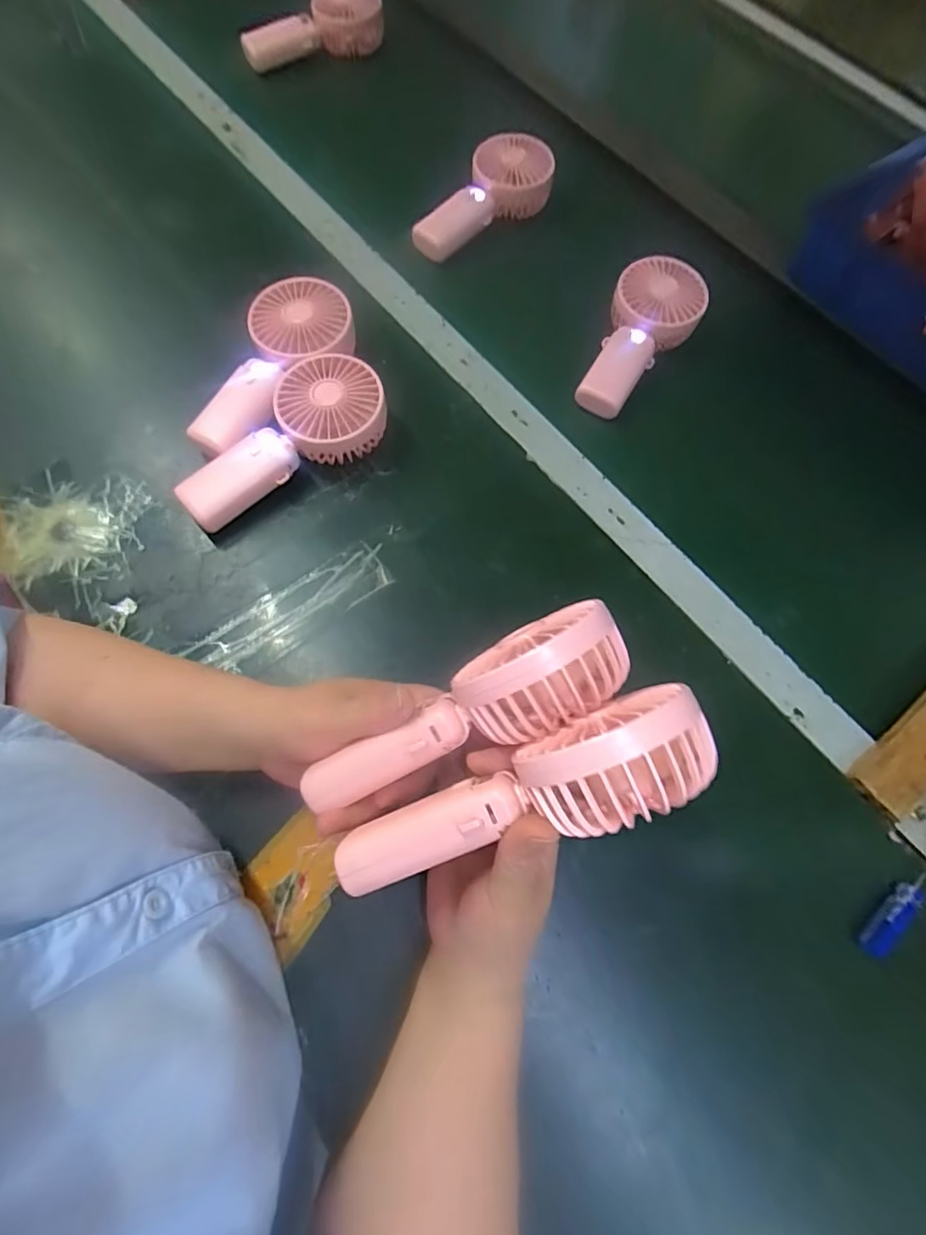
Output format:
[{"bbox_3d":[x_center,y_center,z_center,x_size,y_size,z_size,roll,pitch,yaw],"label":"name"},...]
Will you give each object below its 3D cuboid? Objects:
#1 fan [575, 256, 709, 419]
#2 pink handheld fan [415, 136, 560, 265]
[{"bbox_3d":[0.169,-0.271,0.506,0.081,0.039,0.175,29,72,10],"label":"fan"},{"bbox_3d":[0.018,-0.462,0.580,0.174,0.070,0.082,-35,73,5],"label":"pink handheld fan"}]

